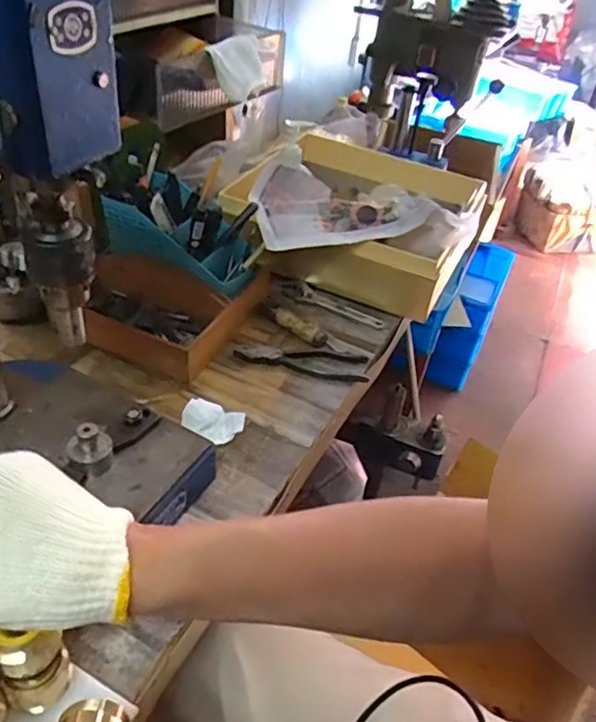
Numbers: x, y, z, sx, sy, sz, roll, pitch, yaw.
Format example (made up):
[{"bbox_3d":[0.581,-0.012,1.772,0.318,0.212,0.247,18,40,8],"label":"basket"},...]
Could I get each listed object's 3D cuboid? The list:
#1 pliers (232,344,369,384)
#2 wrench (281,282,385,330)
[{"bbox_3d":[0.004,-0.002,0.706,0.153,0.012,0.045,7,41,1],"label":"pliers"},{"bbox_3d":[0.045,-0.076,0.793,0.146,0.006,0.032,24,44,19],"label":"wrench"}]

